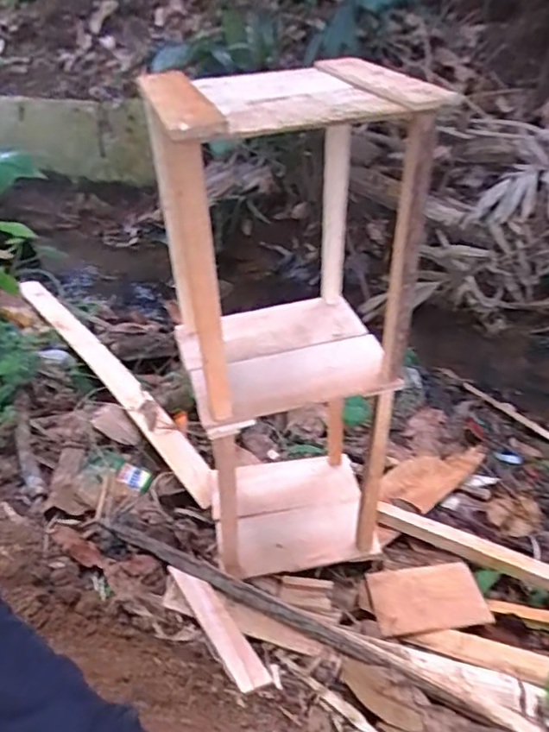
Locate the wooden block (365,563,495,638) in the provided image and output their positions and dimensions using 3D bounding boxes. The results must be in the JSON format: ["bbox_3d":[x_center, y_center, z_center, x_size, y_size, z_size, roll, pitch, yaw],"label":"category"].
[{"bbox_3d":[0.214,0.321,0.781,0.150,0.012,0.102,-4,32,-8],"label":"wooden block"}]

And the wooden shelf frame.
[{"bbox_3d":[0.014,-0.009,0.709,0.270,0.642,0.254,-8,33,-14],"label":"wooden shelf frame"}]

